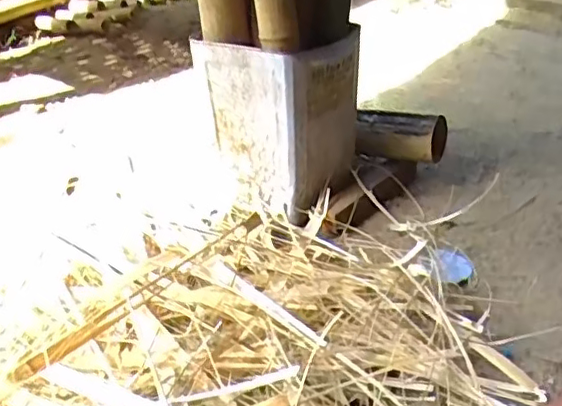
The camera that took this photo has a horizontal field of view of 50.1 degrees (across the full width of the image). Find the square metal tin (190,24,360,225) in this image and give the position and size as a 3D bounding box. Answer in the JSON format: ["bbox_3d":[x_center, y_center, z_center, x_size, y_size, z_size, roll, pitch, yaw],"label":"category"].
[{"bbox_3d":[0.009,-0.177,1.230,0.240,0.329,0.242,23,41,35],"label":"square metal tin"}]

